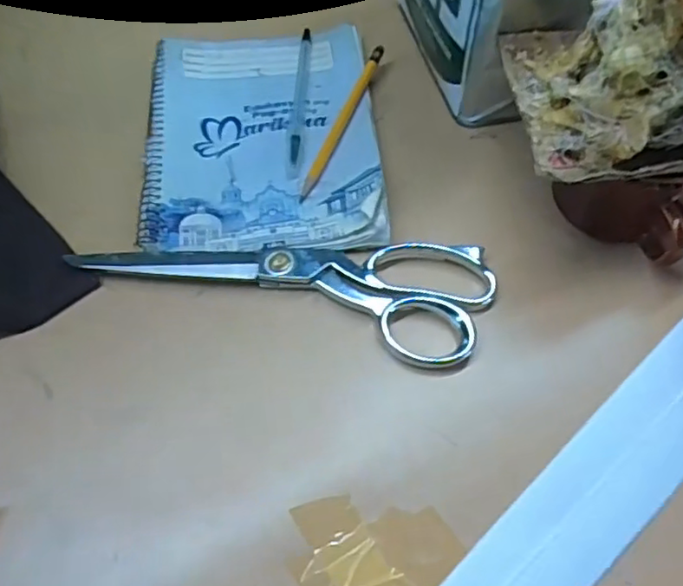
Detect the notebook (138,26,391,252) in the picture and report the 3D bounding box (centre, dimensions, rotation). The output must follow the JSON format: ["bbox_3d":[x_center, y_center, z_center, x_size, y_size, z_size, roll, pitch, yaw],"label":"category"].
[{"bbox_3d":[-0.054,-0.110,0.417,0.149,0.015,0.199,-5,59,-2],"label":"notebook"}]

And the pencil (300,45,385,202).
[{"bbox_3d":[0.000,-0.117,0.416,0.011,0.013,0.136,18,60,13],"label":"pencil"}]

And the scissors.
[{"bbox_3d":[-0.033,-0.015,0.358,0.235,0.019,0.070,12,59,9],"label":"scissors"}]

